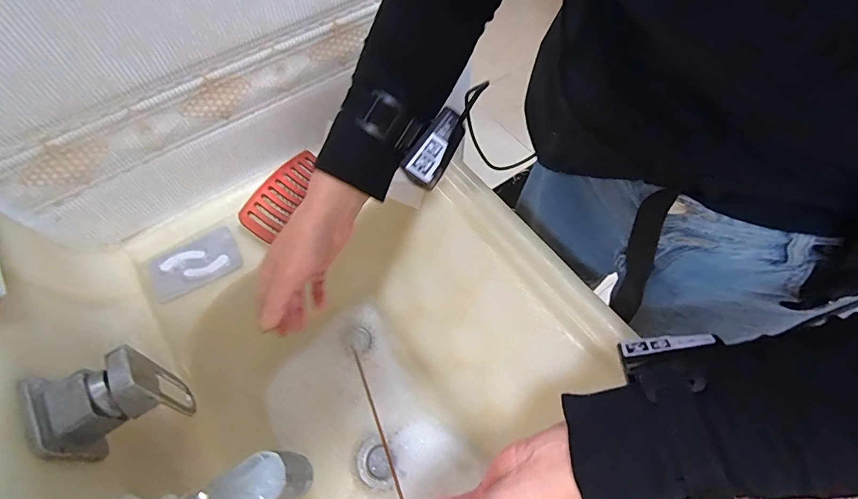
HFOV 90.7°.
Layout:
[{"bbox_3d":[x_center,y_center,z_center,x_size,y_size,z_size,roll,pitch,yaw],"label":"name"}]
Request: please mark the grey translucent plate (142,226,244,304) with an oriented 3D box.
[{"bbox_3d":[-0.266,0.016,0.482,0.097,0.010,0.059,-30,64,-15],"label":"grey translucent plate"}]

